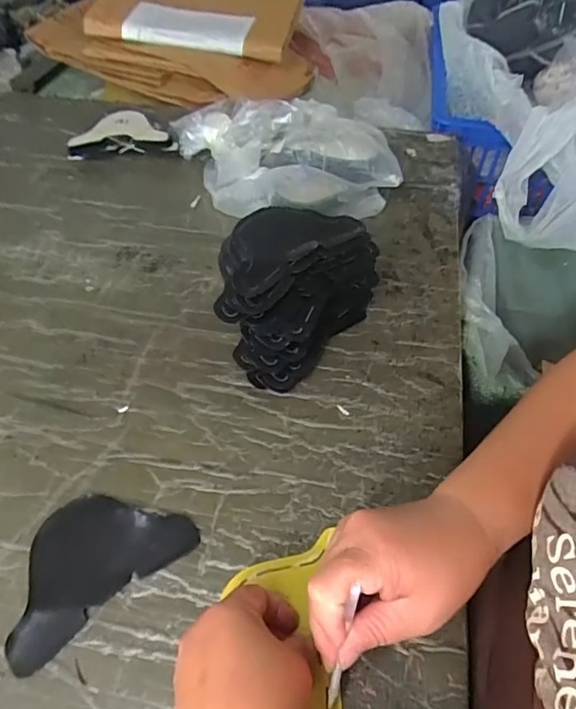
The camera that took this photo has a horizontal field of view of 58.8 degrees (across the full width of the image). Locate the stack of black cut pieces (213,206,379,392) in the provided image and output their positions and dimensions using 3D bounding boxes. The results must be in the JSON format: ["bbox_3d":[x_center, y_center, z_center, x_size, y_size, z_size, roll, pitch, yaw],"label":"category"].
[{"bbox_3d":[-0.002,-0.065,0.494,0.121,0.099,0.165,32,58,23],"label":"stack of black cut pieces"}]

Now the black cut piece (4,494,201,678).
[{"bbox_3d":[-0.150,0.150,0.384,0.140,0.005,0.090,-33,58,-24],"label":"black cut piece"}]

